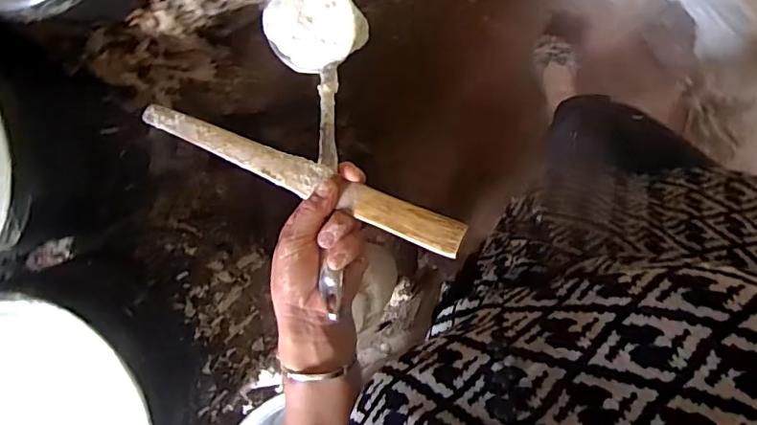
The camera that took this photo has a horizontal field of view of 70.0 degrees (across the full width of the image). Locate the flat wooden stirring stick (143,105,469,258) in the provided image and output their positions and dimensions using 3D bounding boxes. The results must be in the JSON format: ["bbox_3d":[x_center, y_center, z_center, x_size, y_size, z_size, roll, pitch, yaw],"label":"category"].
[{"bbox_3d":[-0.093,-0.043,0.479,0.387,0.016,0.026,23,100,33],"label":"flat wooden stirring stick"}]

